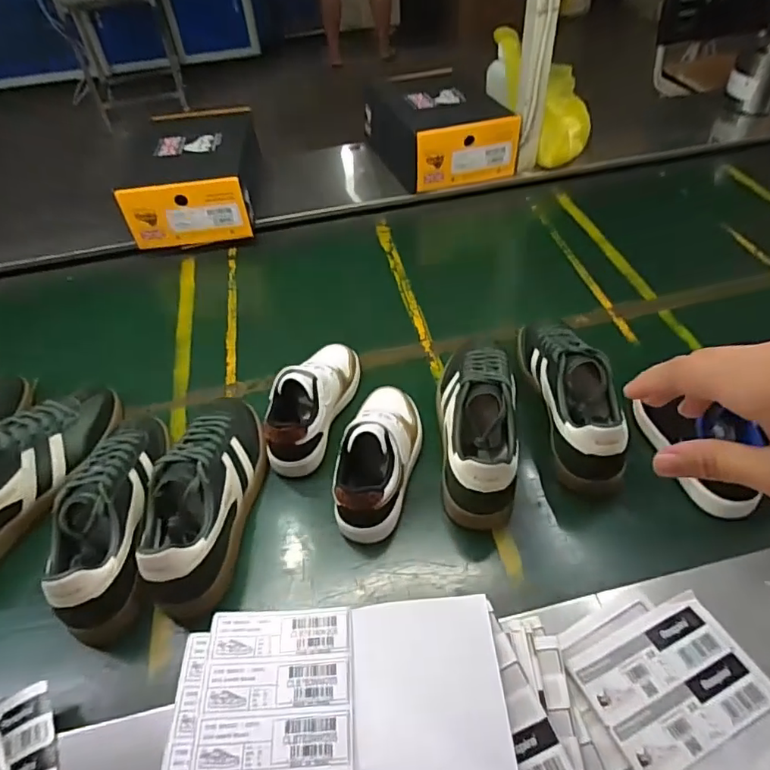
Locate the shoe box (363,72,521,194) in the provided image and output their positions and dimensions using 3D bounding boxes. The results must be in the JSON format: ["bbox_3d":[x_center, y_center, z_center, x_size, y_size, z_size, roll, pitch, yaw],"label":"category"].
[{"bbox_3d":[0.105,-0.510,1.085,0.206,0.127,0.280,-17,46,-12],"label":"shoe box"}]

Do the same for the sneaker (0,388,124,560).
[{"bbox_3d":[-0.417,0.092,0.610,0.086,0.098,0.272,20,50,23],"label":"sneaker"}]

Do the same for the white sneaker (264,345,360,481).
[{"bbox_3d":[-0.085,0.009,0.666,0.068,0.083,0.191,15,48,18],"label":"white sneaker"}]

